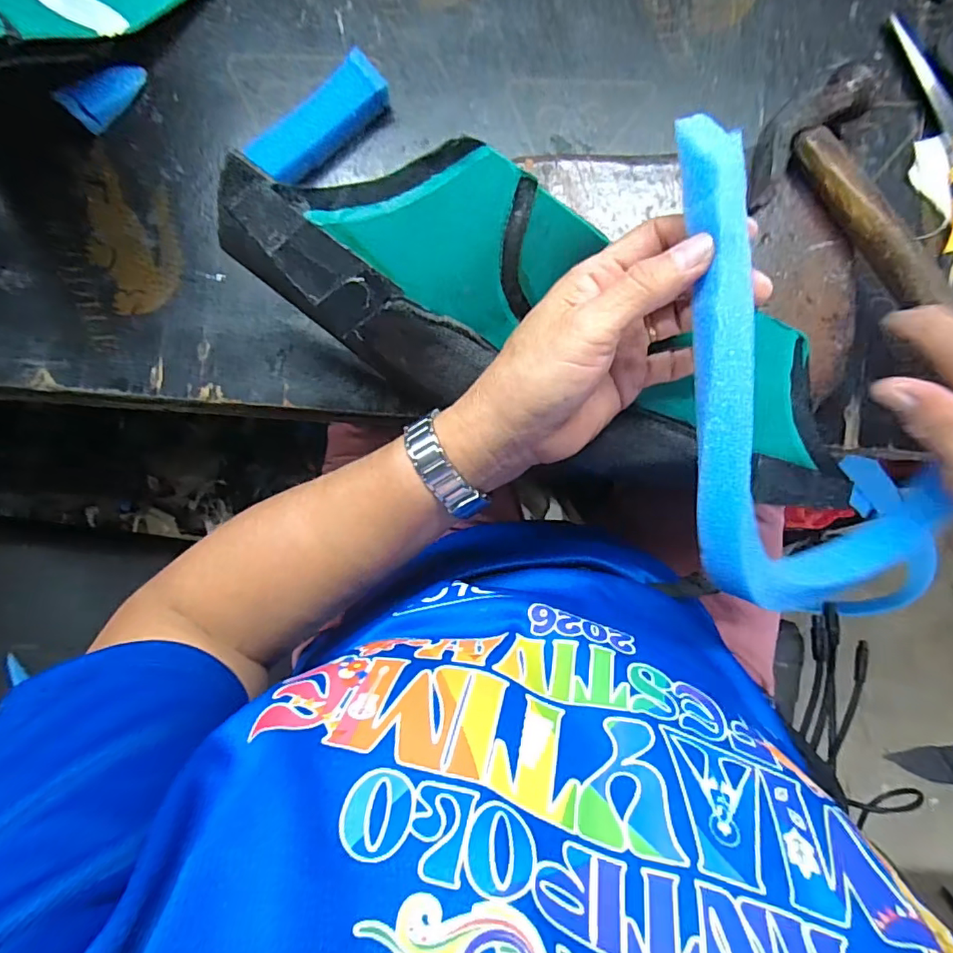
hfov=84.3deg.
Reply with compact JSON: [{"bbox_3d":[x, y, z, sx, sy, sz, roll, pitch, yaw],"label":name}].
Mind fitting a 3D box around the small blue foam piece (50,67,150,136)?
[{"bbox_3d":[-0.214,-0.223,0.304,0.023,0.014,0.046,44,90,-1],"label":"small blue foam piece"}]

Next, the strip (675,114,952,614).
[{"bbox_3d":[0.238,-0.040,0.261,0.321,0.045,0.212,-1,104,-10],"label":"strip"}]

